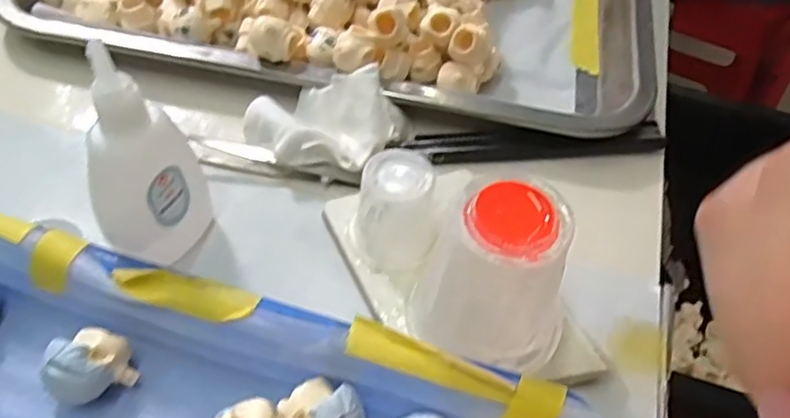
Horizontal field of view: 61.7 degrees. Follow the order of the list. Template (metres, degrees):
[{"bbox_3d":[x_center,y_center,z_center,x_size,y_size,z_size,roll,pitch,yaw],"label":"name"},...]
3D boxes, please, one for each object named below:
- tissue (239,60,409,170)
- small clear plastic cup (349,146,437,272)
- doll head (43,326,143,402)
[{"bbox_3d":[-0.032,-0.043,0.306,0.072,0.028,0.044,7,51,0],"label":"tissue"},{"bbox_3d":[0.000,0.002,0.264,0.033,0.040,0.032,3,51,-3],"label":"small clear plastic cup"},{"bbox_3d":[-0.105,0.054,0.228,0.026,0.022,0.021,-27,58,-24],"label":"doll head"}]

